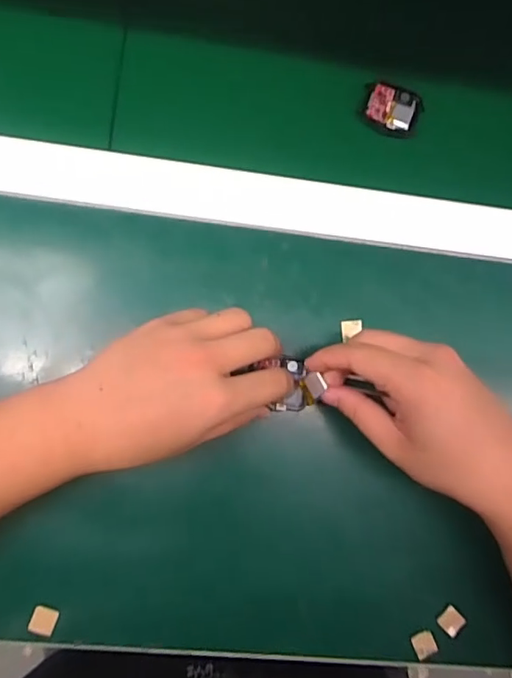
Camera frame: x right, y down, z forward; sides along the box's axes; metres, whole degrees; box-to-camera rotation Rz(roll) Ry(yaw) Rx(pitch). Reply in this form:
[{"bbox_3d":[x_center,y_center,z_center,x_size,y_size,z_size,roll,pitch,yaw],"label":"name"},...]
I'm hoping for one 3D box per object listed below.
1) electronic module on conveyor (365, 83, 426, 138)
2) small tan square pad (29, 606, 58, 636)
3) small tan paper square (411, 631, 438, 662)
[{"bbox_3d":[0.106,-0.179,0.396,0.043,0.007,0.038,22,82,-3],"label":"electronic module on conveyor"},{"bbox_3d":[-0.140,0.186,0.337,0.016,0.005,0.015,19,82,-3],"label":"small tan square pad"},{"bbox_3d":[0.120,0.217,0.363,0.016,0.004,0.015,-25,77,-5],"label":"small tan paper square"}]

